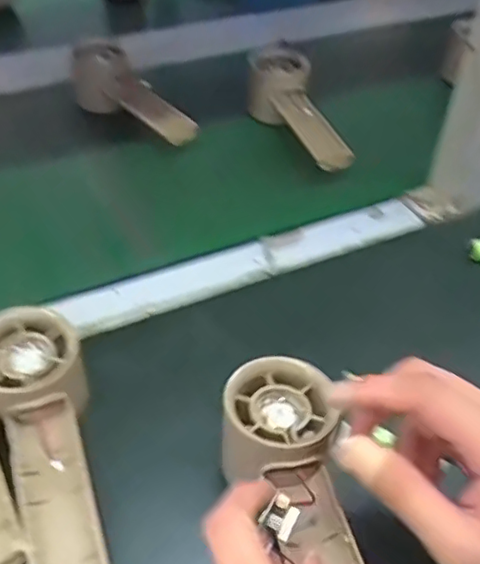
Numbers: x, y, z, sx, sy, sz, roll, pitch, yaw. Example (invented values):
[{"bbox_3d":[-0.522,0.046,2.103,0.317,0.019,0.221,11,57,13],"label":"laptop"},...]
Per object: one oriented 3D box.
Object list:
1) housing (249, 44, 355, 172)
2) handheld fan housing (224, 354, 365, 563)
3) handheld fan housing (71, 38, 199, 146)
[{"bbox_3d":[0.052,-0.160,0.550,0.056,0.047,0.147,-9,49,-12],"label":"housing"},{"bbox_3d":[0.036,0.103,0.275,0.055,0.036,0.154,-14,54,-16],"label":"handheld fan housing"},{"bbox_3d":[-0.100,-0.174,0.565,0.155,0.052,0.045,38,56,27],"label":"handheld fan housing"}]

